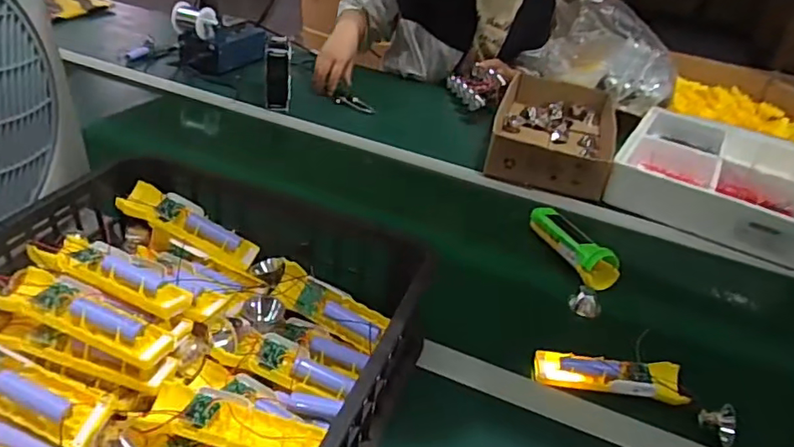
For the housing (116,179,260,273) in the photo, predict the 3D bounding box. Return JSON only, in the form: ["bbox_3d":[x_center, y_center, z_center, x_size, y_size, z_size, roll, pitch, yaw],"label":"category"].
[{"bbox_3d":[-0.238,0.001,0.673,0.160,0.023,0.054,30,36,-3],"label":"housing"}]

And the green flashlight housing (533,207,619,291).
[{"bbox_3d":[0.257,0.029,0.851,0.053,0.047,0.181,-4,36,-17],"label":"green flashlight housing"}]

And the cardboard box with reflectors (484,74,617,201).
[{"bbox_3d":[0.319,-0.195,1.176,0.225,0.087,0.425,15,35,11],"label":"cardboard box with reflectors"}]

